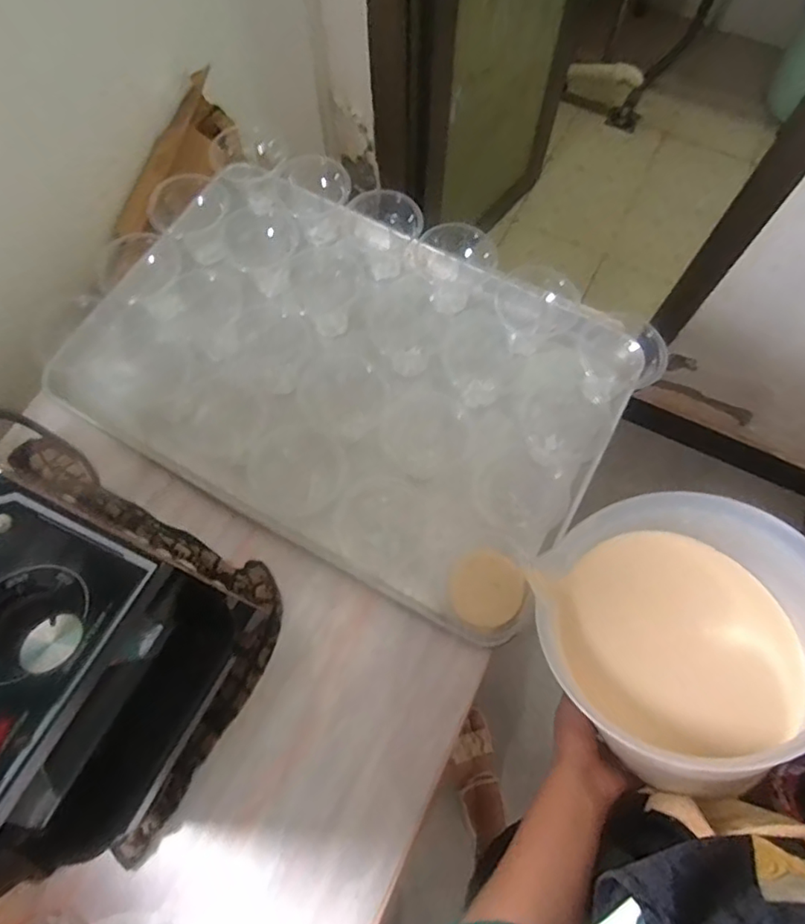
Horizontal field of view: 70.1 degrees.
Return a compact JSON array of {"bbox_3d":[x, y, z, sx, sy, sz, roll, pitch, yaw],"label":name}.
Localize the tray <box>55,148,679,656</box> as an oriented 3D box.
[{"bbox_3d":[-0.061,-0.120,0.659,0.581,0.078,0.408,28,72,10],"label":"tray"}]

